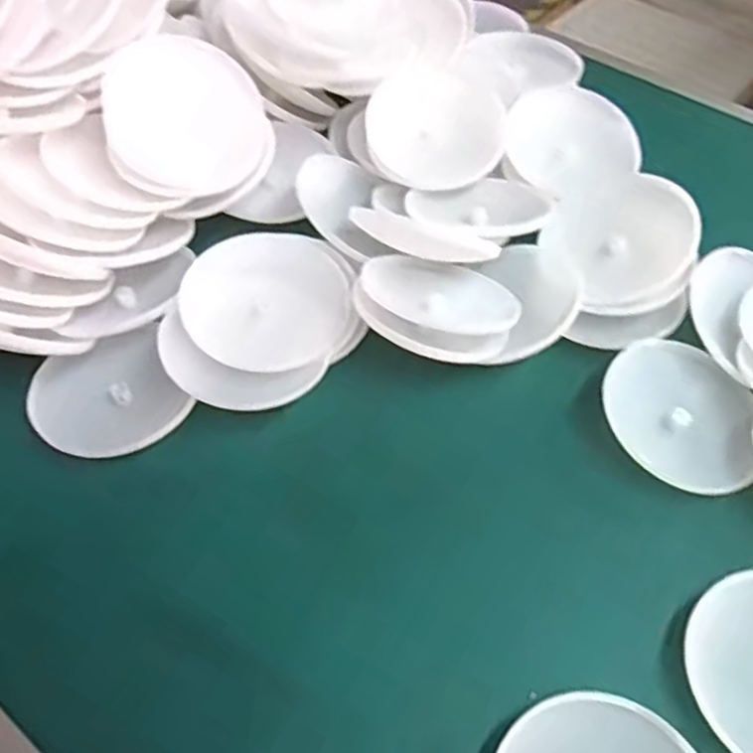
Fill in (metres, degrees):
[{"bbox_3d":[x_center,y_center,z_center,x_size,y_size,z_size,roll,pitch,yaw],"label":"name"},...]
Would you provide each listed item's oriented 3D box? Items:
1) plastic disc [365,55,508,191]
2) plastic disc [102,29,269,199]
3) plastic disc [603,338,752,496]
[{"bbox_3d":[0.052,-0.211,0.589,0.110,0.022,0.110,-1,81,3],"label":"plastic disc"},{"bbox_3d":[-0.138,-0.194,0.527,0.115,0.019,0.111,0,88,-17],"label":"plastic disc"},{"bbox_3d":[0.204,0.025,0.478,0.103,0.020,0.095,0,55,-1],"label":"plastic disc"}]

